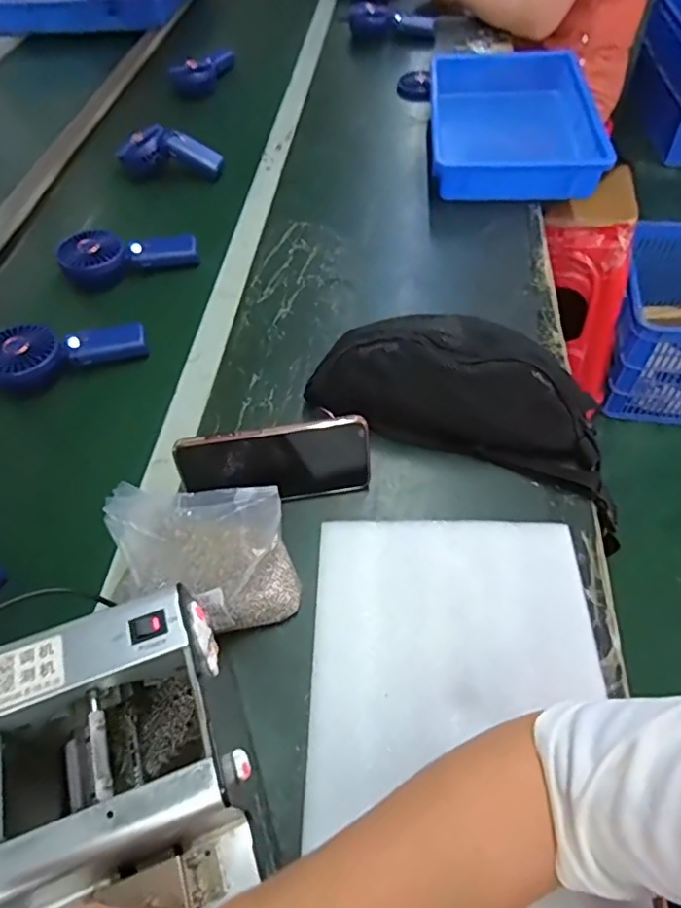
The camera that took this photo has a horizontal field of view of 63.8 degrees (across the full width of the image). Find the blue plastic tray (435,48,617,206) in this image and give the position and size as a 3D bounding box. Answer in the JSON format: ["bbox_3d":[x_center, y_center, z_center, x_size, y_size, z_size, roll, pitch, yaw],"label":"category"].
[{"bbox_3d":[0.270,-0.543,0.880,0.236,0.064,0.373,2,55,6],"label":"blue plastic tray"}]

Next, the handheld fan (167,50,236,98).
[{"bbox_3d":[-0.277,-0.789,1.117,0.072,0.052,0.173,7,56,10],"label":"handheld fan"}]

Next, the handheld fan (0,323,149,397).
[{"bbox_3d":[-0.328,-0.129,0.654,0.179,0.049,0.068,-21,56,-11],"label":"handheld fan"}]

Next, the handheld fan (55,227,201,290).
[{"bbox_3d":[-0.289,-0.275,0.756,0.183,0.048,0.073,-13,55,-5],"label":"handheld fan"}]

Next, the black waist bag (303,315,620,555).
[{"bbox_3d":[0.137,-0.059,0.542,0.302,0.078,0.167,30,62,23],"label":"black waist bag"}]

